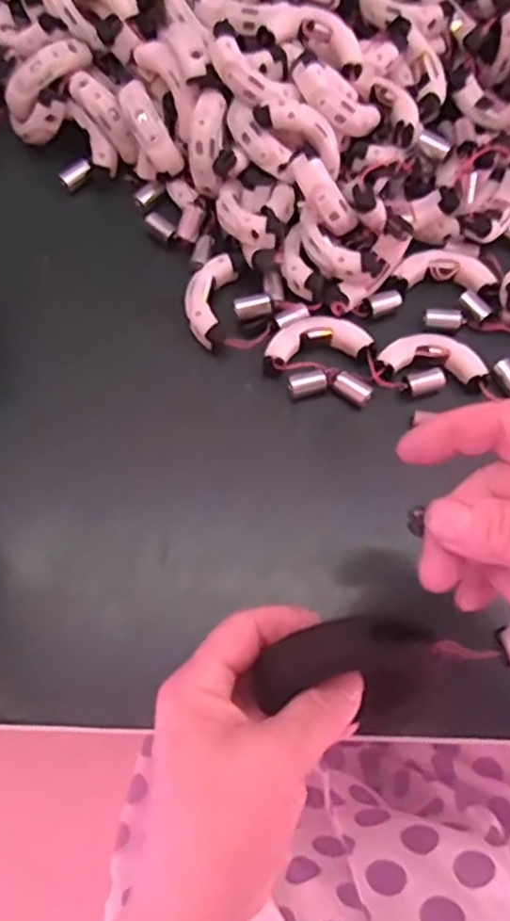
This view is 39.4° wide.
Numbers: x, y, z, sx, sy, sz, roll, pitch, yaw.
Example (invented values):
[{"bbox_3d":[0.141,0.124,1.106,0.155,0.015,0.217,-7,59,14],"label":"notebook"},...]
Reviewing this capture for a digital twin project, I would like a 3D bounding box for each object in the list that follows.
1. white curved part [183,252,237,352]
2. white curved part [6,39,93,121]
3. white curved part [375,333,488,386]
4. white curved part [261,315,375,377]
[{"bbox_3d":[-0.027,-0.088,0.394,0.023,0.017,0.055,16,68,7],"label":"white curved part"},{"bbox_3d":[-0.120,-0.222,0.412,0.056,0.021,0.016,-36,75,5],"label":"white curved part"},{"bbox_3d":[0.094,-0.054,0.379,0.053,0.016,0.022,6,67,2],"label":"white curved part"},{"bbox_3d":[0.032,-0.062,0.383,0.057,0.018,0.028,-9,67,-4],"label":"white curved part"}]

